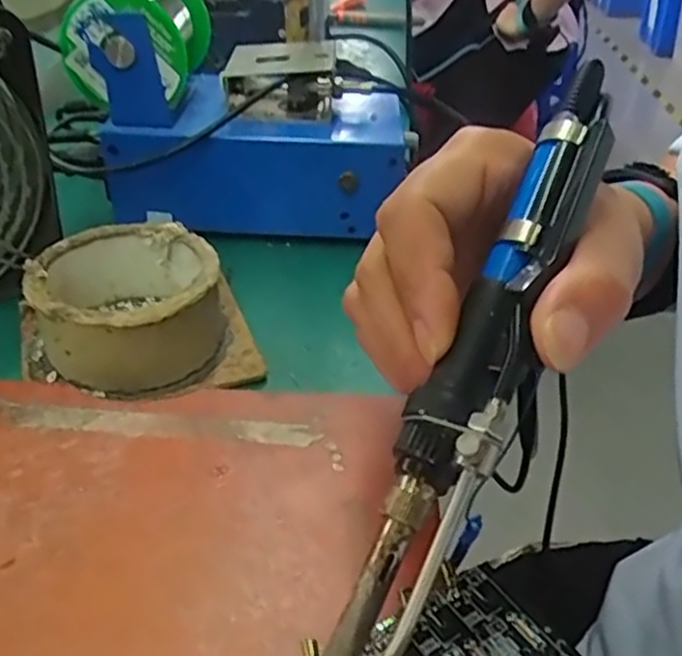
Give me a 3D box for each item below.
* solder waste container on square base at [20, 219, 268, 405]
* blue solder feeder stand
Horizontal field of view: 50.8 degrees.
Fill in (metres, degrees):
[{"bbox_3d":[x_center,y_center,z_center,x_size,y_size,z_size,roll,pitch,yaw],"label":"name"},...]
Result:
[{"bbox_3d":[-0.099,-0.009,0.348,0.106,0.048,0.094,-15,38,-22],"label":"solder waste container on square base"},{"bbox_3d":[-0.055,-0.130,0.455,0.181,0.113,0.103,-4,35,-6],"label":"blue solder feeder stand"}]

